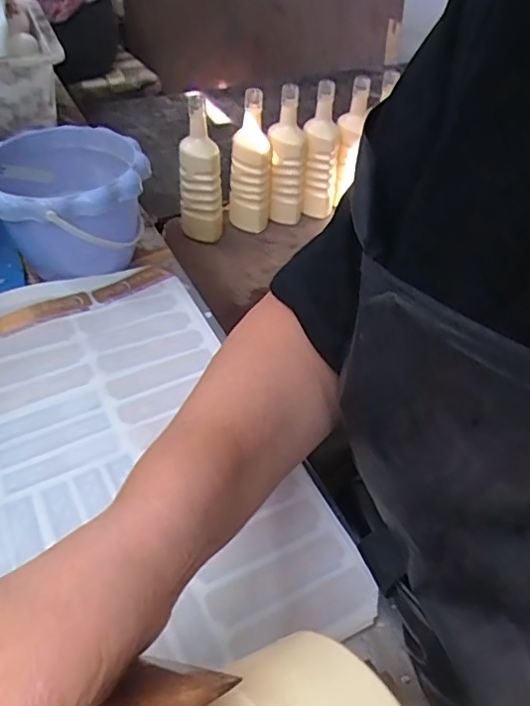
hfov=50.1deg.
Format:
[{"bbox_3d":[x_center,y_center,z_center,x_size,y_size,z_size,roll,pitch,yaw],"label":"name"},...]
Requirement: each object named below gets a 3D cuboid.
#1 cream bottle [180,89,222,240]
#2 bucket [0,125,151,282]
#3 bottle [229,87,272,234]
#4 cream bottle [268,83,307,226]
[{"bbox_3d":[-0.122,-0.335,1.082,0.081,0.261,0.090,-3,43,-8],"label":"cream bottle"},{"bbox_3d":[-0.191,-0.139,0.564,0.149,0.116,0.143,1,47,-1],"label":"bucket"},{"bbox_3d":[-0.030,-0.370,1.130,0.083,0.257,0.060,-1,47,-2],"label":"bottle"},{"bbox_3d":[0.045,-0.393,1.153,0.079,0.257,0.071,2,43,-3],"label":"cream bottle"}]

